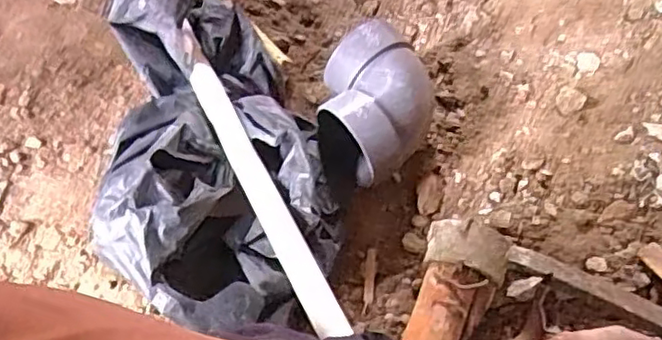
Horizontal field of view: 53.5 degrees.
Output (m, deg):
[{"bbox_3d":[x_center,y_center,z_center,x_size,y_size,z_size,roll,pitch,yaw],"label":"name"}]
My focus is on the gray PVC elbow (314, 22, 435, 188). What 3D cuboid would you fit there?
[{"bbox_3d":[0.046,-0.061,0.669,0.108,0.102,0.146,1,59,4],"label":"gray PVC elbow"}]

